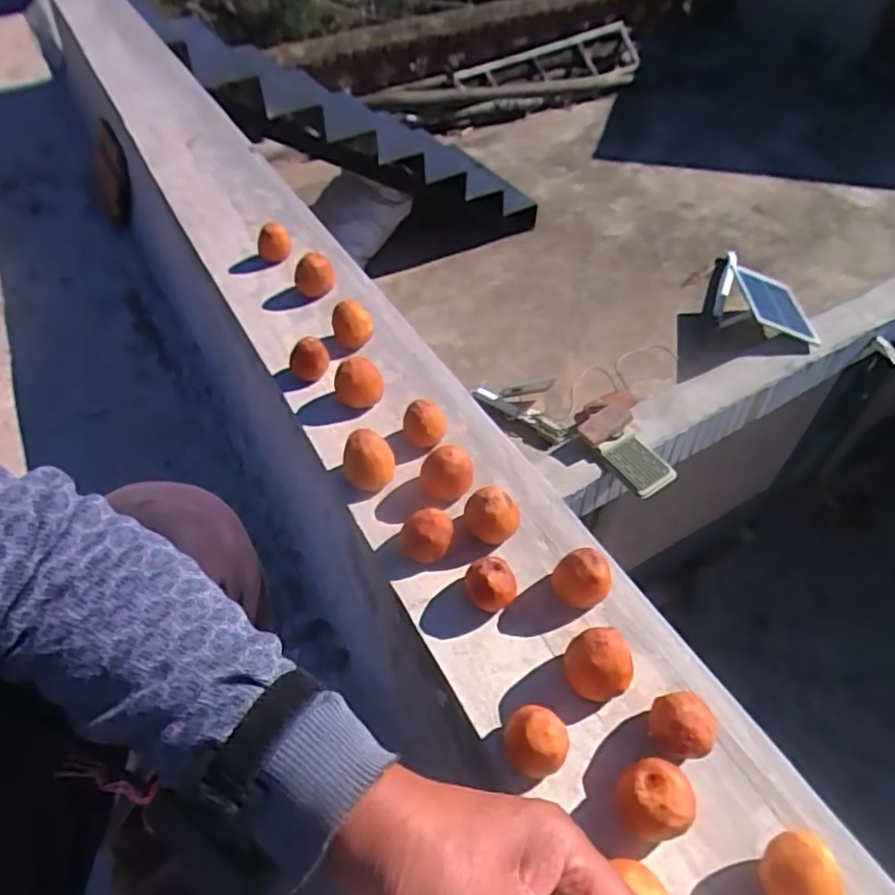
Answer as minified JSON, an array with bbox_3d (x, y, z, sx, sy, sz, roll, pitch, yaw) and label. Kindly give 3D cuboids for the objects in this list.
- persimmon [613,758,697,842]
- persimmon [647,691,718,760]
[{"bbox_3d":[0.143,0.245,0.429,0.046,0.055,0.043,-1,50,1],"label":"persimmon"},{"bbox_3d":[0.174,0.209,0.459,0.044,0.057,0.045,-1,50,1],"label":"persimmon"}]

